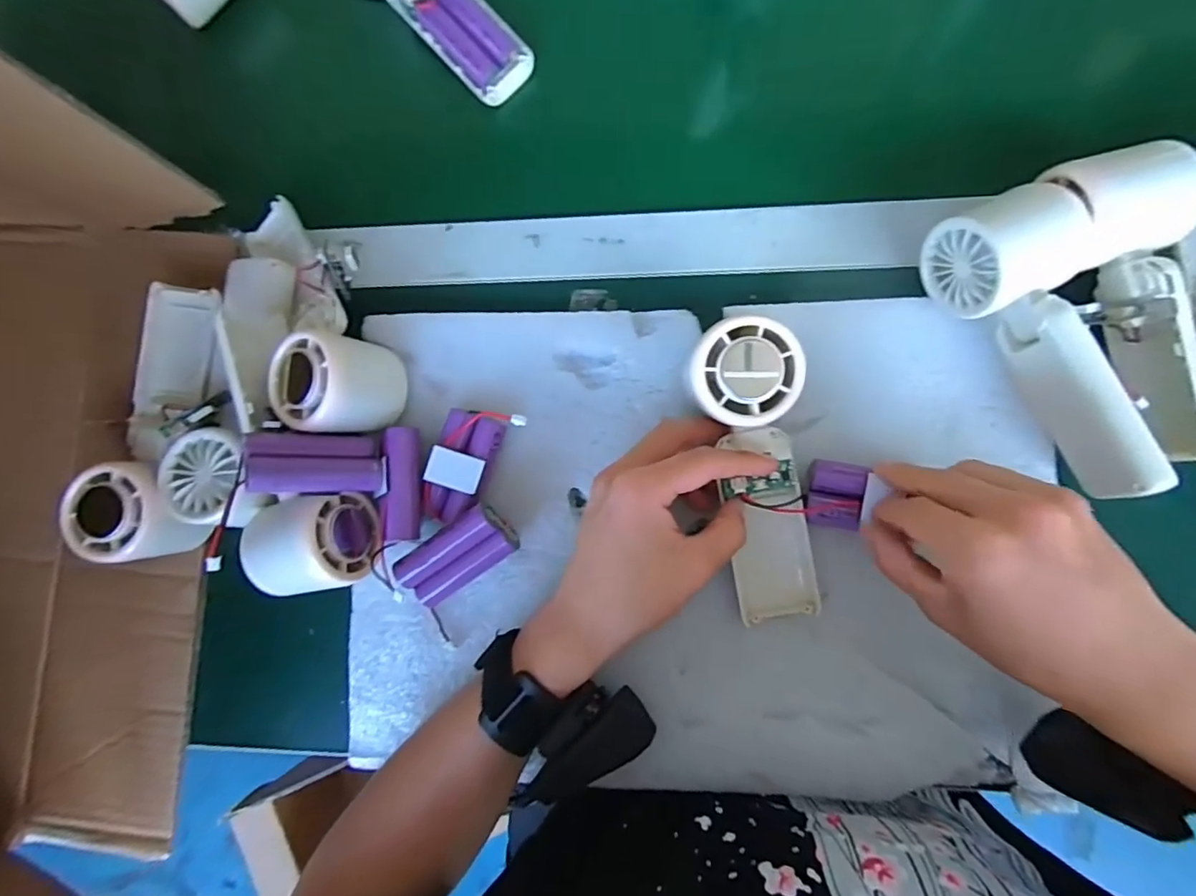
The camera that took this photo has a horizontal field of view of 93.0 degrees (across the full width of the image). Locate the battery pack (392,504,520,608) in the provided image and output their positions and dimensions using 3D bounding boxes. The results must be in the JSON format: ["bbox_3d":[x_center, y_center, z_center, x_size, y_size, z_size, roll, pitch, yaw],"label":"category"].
[{"bbox_3d":[-0.081,0.062,0.329,0.068,0.034,0.033,-34,81,1],"label":"battery pack"}]

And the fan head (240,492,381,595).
[{"bbox_3d":[-0.165,0.055,0.325,0.064,0.061,0.053,-10,82,4],"label":"fan head"}]

